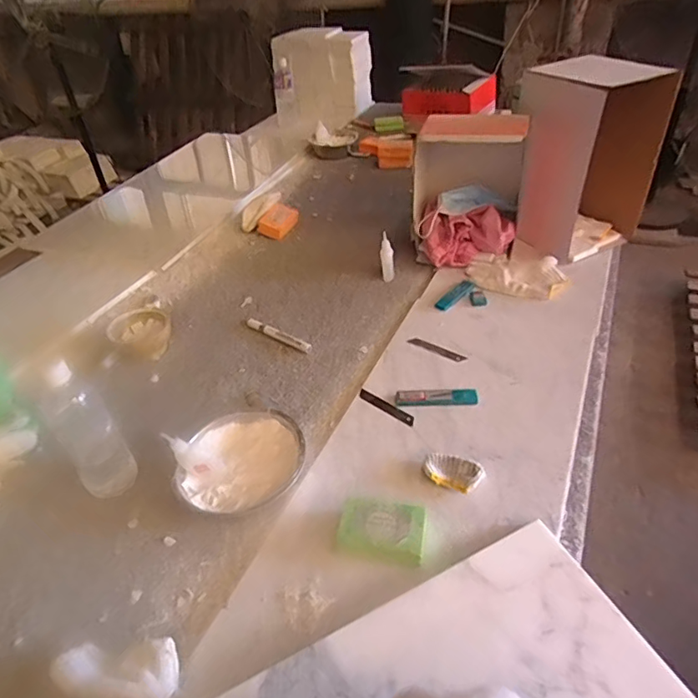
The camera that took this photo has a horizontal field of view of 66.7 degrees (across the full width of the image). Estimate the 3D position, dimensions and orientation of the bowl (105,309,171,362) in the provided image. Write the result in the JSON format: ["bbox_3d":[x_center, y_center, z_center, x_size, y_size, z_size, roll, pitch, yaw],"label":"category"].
[{"bbox_3d":[-0.349,-0.031,0.893,0.083,0.051,0.098,-6,40,-4],"label":"bowl"}]

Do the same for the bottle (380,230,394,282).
[{"bbox_3d":[0.074,-0.177,1.012,0.026,0.090,0.028,-2,39,1],"label":"bottle"}]

